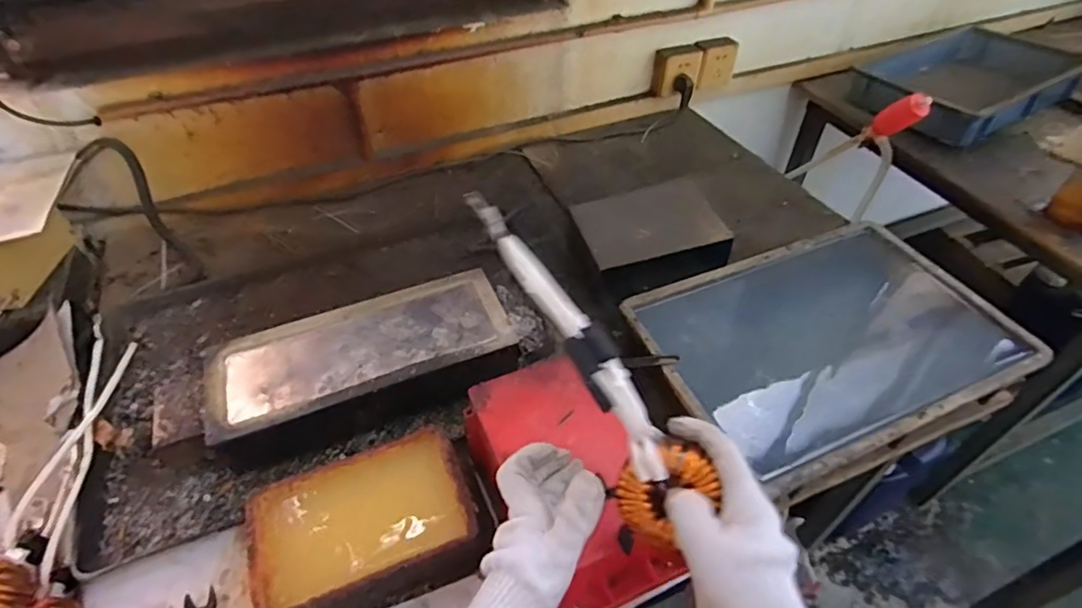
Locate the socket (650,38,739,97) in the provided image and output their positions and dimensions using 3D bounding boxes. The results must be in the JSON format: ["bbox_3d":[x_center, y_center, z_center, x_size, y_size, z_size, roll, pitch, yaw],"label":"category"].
[{"bbox_3d":[0.319,-0.488,1.163,0.185,0.090,0.041,-20,50,-18],"label":"socket"}]

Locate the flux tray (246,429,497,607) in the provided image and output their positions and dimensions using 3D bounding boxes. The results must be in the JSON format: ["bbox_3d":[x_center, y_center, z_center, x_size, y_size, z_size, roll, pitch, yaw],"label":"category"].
[{"bbox_3d":[-0.166,0.221,0.560,0.215,0.063,0.137,-15,48,-13],"label":"flux tray"}]

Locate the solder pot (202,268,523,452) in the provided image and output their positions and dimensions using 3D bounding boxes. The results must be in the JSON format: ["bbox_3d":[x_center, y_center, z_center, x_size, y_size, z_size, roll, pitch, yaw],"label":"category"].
[{"bbox_3d":[-0.204,0.076,0.677,0.337,0.086,0.150,-18,49,-16],"label":"solder pot"}]

